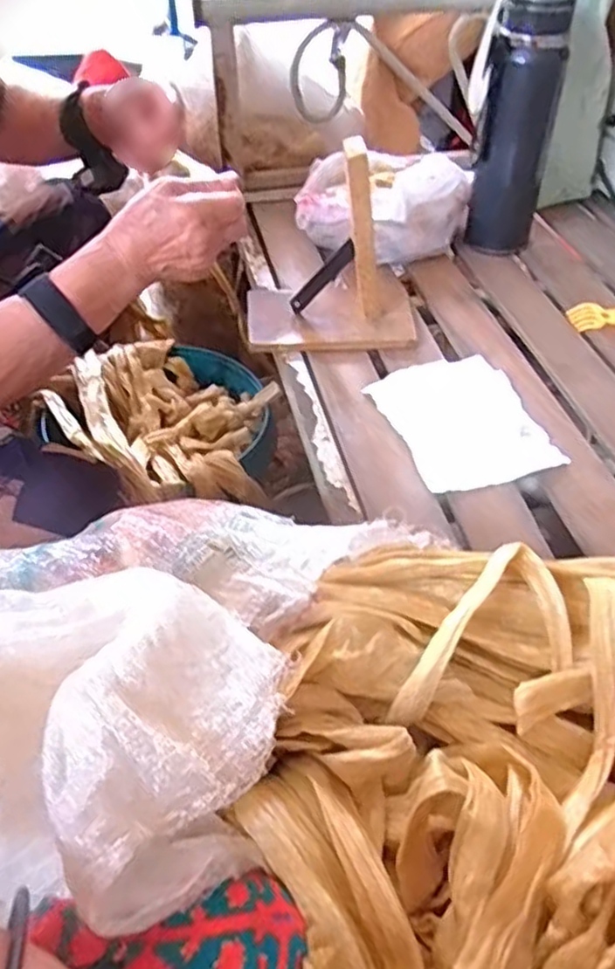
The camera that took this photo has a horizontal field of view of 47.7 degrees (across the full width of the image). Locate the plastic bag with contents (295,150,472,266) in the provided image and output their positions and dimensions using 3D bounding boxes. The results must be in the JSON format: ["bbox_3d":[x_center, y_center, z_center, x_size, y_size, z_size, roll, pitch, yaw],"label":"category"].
[{"bbox_3d":[0.079,-0.345,0.840,0.189,0.090,0.158,30,54,26],"label":"plastic bag with contents"}]

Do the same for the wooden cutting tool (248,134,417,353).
[{"bbox_3d":[0.022,-0.232,0.678,0.173,0.171,0.113,1,47,2],"label":"wooden cutting tool"}]

